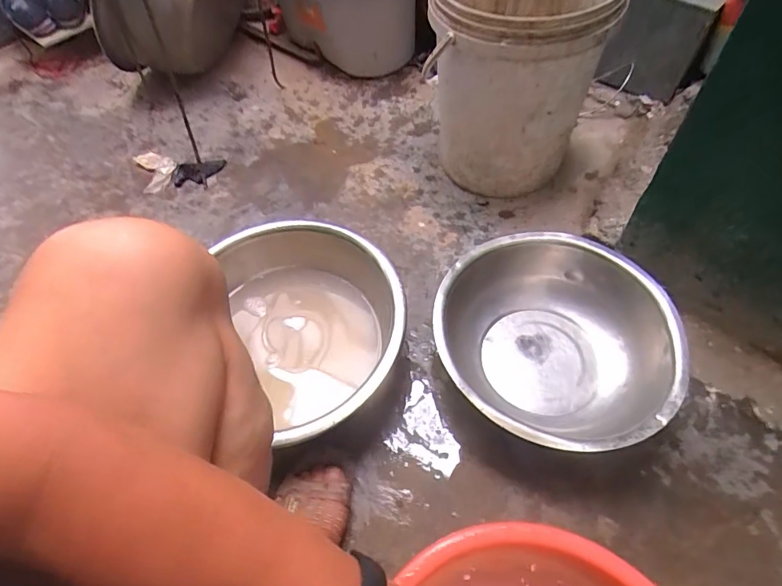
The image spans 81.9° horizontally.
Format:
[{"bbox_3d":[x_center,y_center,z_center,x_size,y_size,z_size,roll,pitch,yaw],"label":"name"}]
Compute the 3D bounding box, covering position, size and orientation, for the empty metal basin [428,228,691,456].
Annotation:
[{"bbox_3d":[0.233,0.075,0.681,0.318,0.126,0.334,-1,56,1],"label":"empty metal basin"}]

